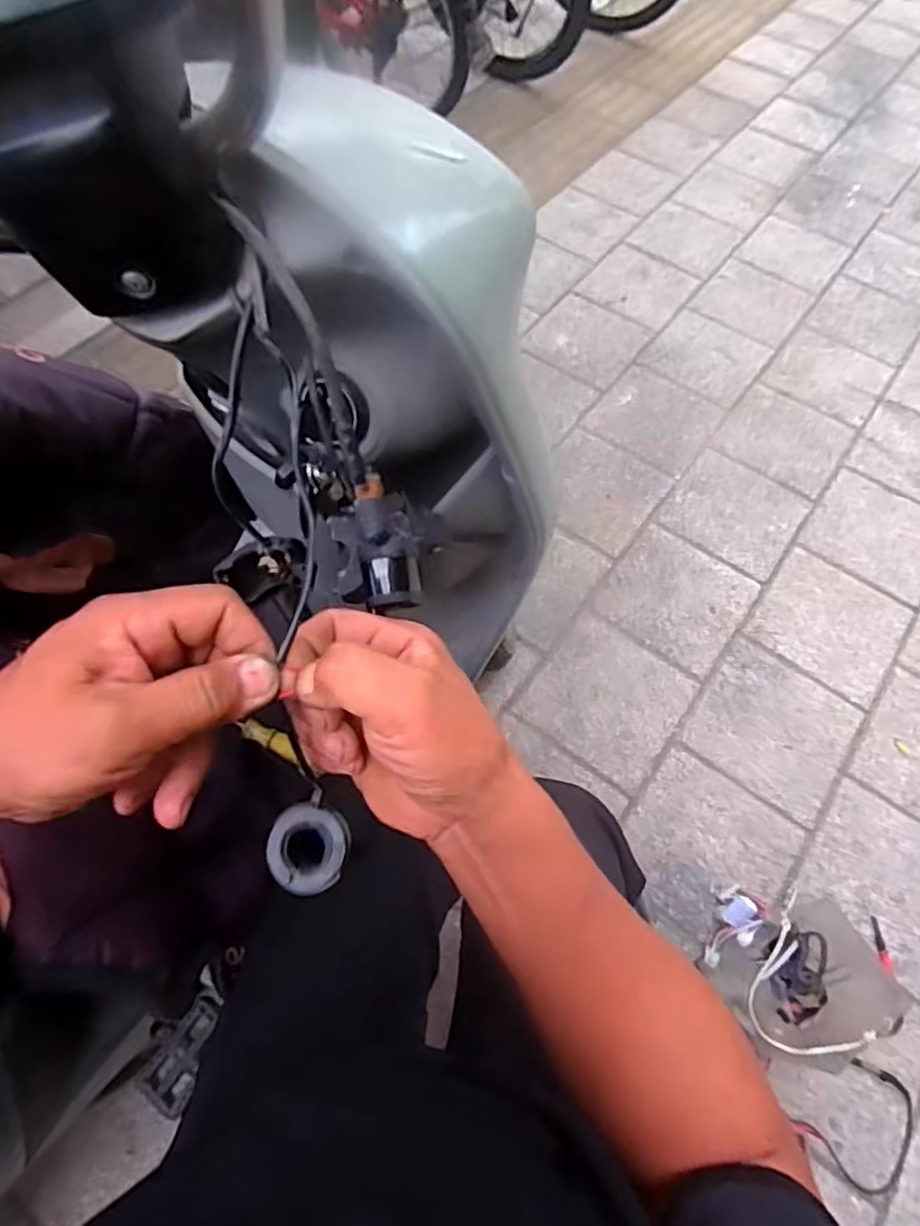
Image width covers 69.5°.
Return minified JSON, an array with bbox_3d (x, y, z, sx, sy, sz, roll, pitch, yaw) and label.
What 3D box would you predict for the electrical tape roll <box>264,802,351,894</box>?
[{"bbox_3d":[-0.088,0.135,0.381,0.046,0.012,0.048,-1,63,2],"label":"electrical tape roll"}]

